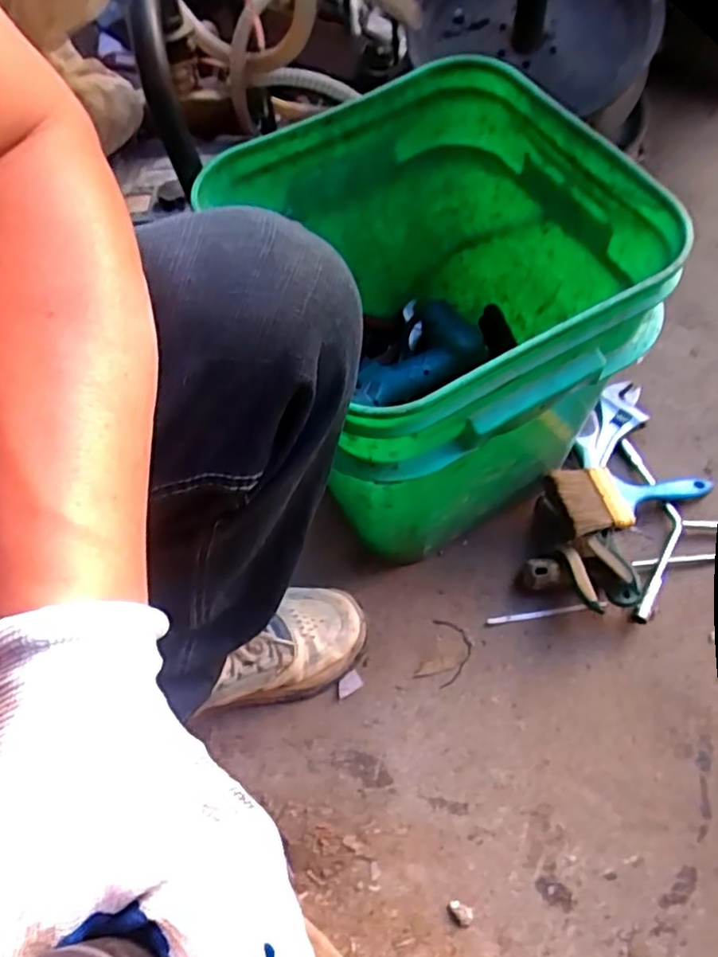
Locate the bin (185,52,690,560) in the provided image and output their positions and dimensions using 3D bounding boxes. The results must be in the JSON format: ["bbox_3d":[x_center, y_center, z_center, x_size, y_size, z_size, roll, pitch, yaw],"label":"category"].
[{"bbox_3d":[0.068,-0.130,0.592,0.288,0.299,0.296,-26,65,-6],"label":"bin"}]

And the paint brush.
[{"bbox_3d":[0.293,0.019,0.675,0.189,0.014,0.070,-3,60,-18],"label":"paint brush"}]

